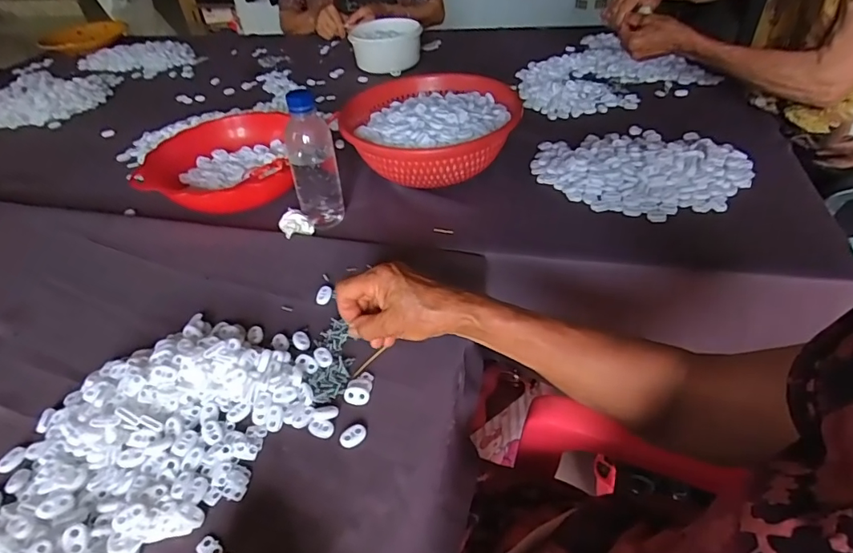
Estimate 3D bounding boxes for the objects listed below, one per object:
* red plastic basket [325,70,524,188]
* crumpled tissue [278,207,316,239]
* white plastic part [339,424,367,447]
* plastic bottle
[{"bbox_3d":[0.002,-0.207,0.735,0.263,0.095,0.239,1,41,7],"label":"red plastic basket"},{"bbox_3d":[-0.173,-0.071,0.648,0.035,0.017,0.047,-25,45,-21],"label":"crumpled tissue"},{"bbox_3d":[-0.061,0.133,0.413,0.023,0.005,0.015,-26,45,-23],"label":"white plastic part"},{"bbox_3d":[-0.147,-0.153,0.635,0.060,0.163,0.068,-14,42,-10],"label":"plastic bottle"}]

